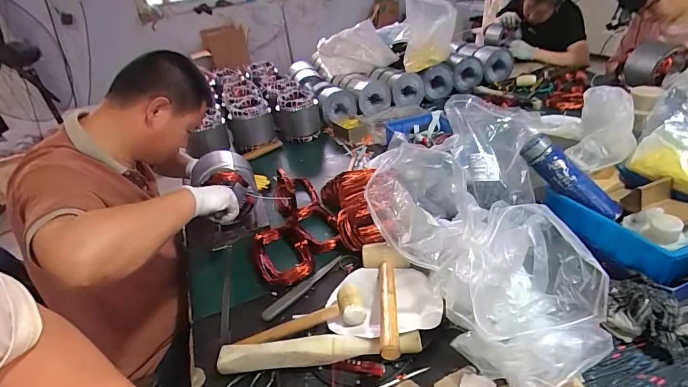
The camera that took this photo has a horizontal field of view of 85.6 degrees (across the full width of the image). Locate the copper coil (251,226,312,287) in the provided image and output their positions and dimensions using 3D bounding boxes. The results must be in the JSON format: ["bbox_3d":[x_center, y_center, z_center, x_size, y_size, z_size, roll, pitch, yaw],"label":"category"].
[{"bbox_3d":[-0.144,0.141,0.854,0.129,0.029,0.178,-17,34,-16],"label":"copper coil"}]

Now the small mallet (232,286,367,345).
[{"bbox_3d":[-0.078,0.234,0.669,0.234,0.065,0.064,-13,33,-10],"label":"small mallet"}]

